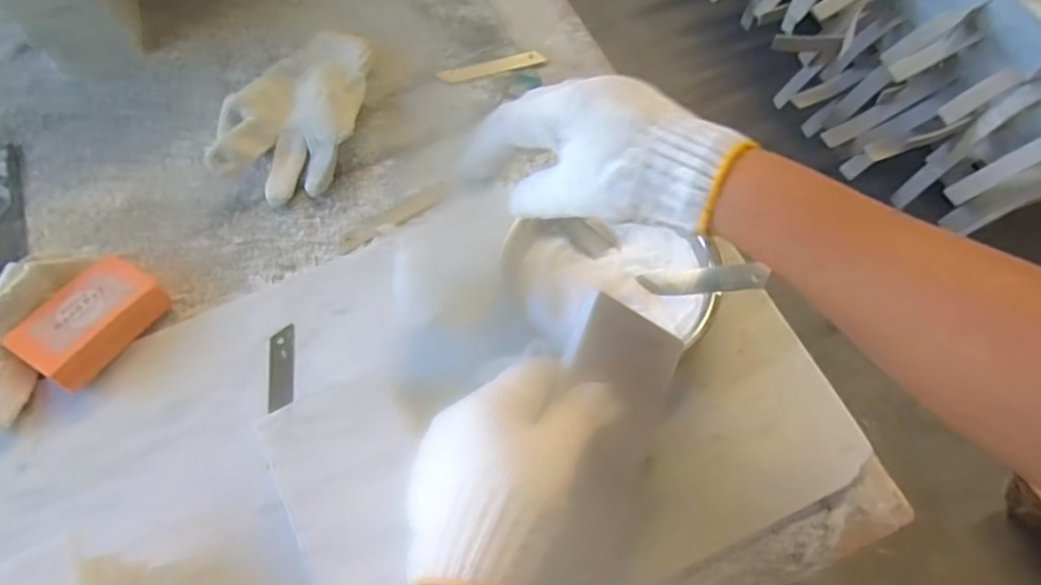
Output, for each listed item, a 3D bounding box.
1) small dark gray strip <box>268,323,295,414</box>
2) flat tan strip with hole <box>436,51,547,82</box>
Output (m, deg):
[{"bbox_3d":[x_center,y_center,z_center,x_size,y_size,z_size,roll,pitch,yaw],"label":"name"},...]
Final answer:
[{"bbox_3d":[-0.176,0.055,0.463,0.022,0.004,0.061,-16,64,9],"label":"small dark gray strip"},{"bbox_3d":[-0.027,-0.209,0.585,0.097,0.004,0.017,-12,66,-2],"label":"flat tan strip with hole"}]

